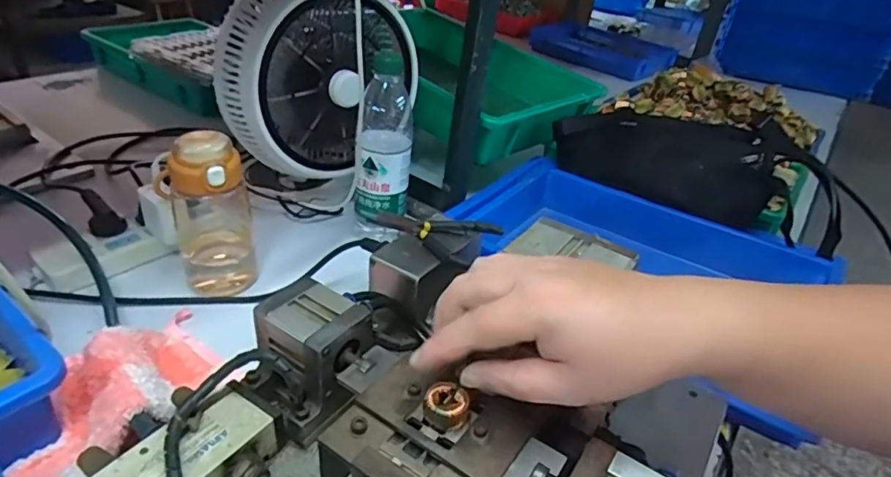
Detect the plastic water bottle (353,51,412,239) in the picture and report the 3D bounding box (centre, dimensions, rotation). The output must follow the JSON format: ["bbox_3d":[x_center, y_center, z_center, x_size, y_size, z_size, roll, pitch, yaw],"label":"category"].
[{"bbox_3d":[-0.069,-0.105,0.628,0.064,0.201,0.057,5,33,-4],"label":"plastic water bottle"}]

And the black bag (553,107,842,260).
[{"bbox_3d":[0.329,-0.107,0.717,0.361,0.090,0.147,24,36,24],"label":"black bag"}]

